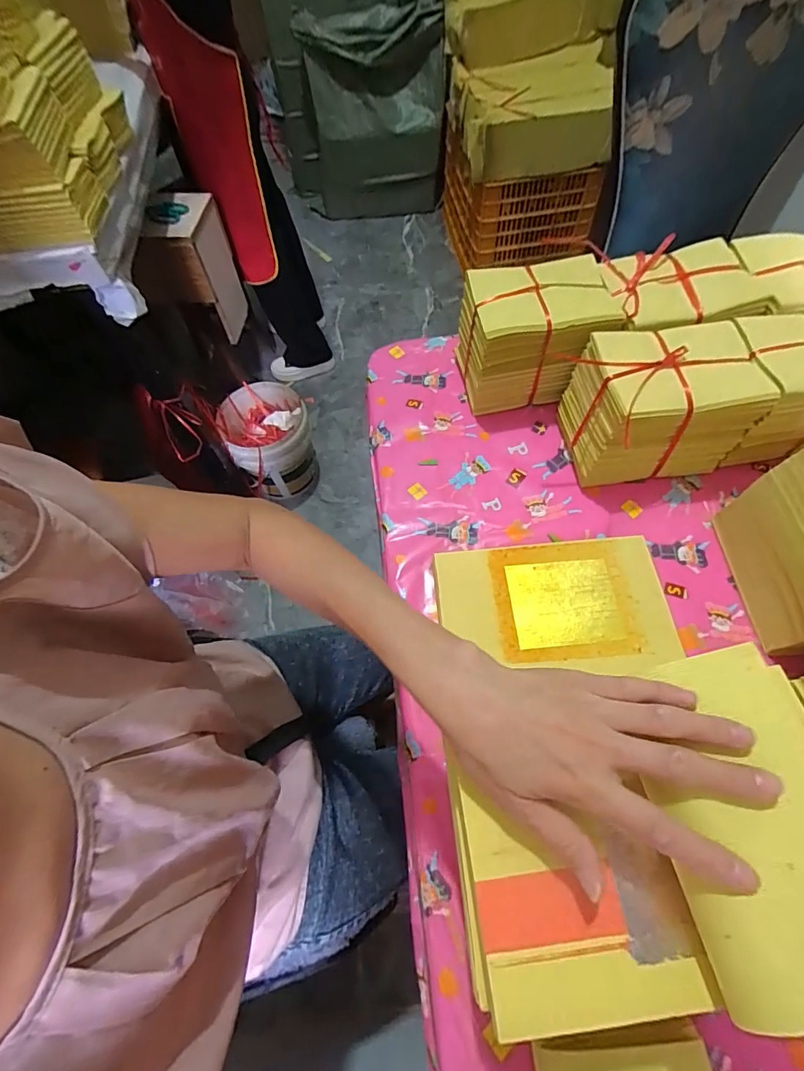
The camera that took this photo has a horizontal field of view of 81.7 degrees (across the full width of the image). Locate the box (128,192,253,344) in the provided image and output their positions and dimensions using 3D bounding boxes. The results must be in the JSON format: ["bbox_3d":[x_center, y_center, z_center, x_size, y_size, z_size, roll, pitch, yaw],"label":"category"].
[{"bbox_3d":[-0.571,-0.714,1.253,0.240,0.295,0.195,4,63,5],"label":"box"}]

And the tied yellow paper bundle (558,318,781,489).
[{"bbox_3d":[0.296,-0.150,0.542,0.183,0.131,0.124,-9,63,-1],"label":"tied yellow paper bundle"}]

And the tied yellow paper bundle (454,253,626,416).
[{"bbox_3d":[0.166,-0.253,0.599,0.166,0.132,0.120,-5,63,1],"label":"tied yellow paper bundle"}]

